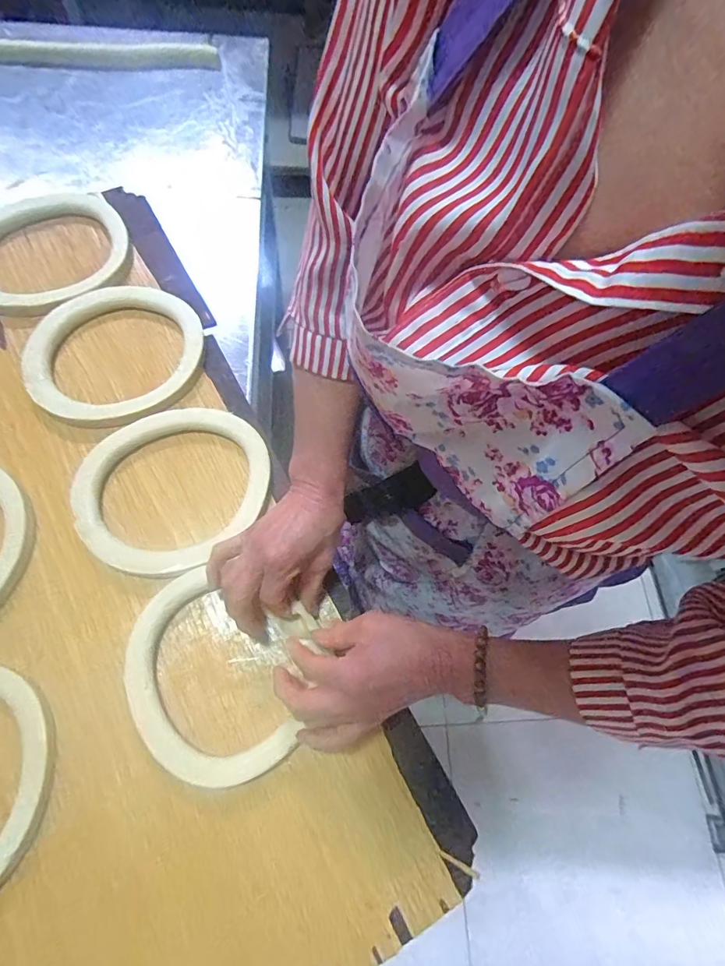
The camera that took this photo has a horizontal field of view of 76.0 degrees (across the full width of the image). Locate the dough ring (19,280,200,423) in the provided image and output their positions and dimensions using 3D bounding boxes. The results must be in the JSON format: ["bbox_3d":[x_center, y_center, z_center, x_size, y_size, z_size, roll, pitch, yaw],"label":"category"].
[{"bbox_3d":[-0.276,-0.151,0.521,0.190,0.017,0.176,2,60,-4],"label":"dough ring"}]

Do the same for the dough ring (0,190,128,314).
[{"bbox_3d":[-0.391,-0.287,0.573,0.195,0.031,0.195,1,65,-3],"label":"dough ring"}]

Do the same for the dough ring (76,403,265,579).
[{"bbox_3d":[-0.189,-0.001,0.463,0.161,0.018,0.184,40,64,17],"label":"dough ring"}]

